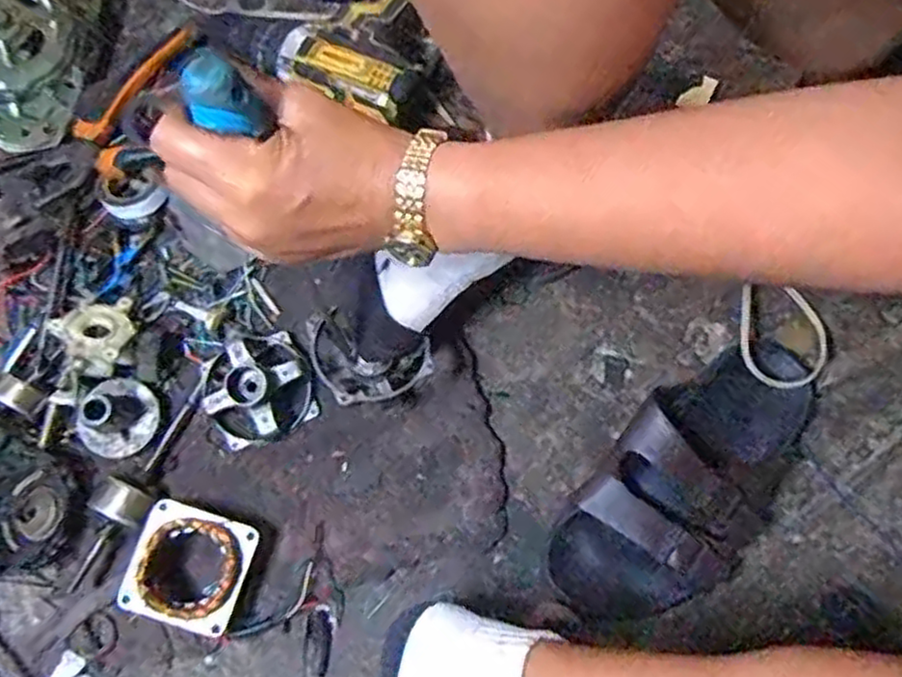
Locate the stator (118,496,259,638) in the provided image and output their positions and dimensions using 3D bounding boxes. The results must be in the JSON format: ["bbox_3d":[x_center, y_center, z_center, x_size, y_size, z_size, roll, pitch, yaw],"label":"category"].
[{"bbox_3d":[-0.180,0.160,0.505,0.075,0.048,0.077,17,76,6],"label":"stator"}]

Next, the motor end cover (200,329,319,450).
[{"bbox_3d":[-0.147,0.035,0.542,0.077,0.038,0.079,-20,76,-4],"label":"motor end cover"}]

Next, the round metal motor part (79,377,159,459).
[{"bbox_3d":[-0.251,0.054,0.523,0.054,0.048,0.057,0,75,1],"label":"round metal motor part"}]

